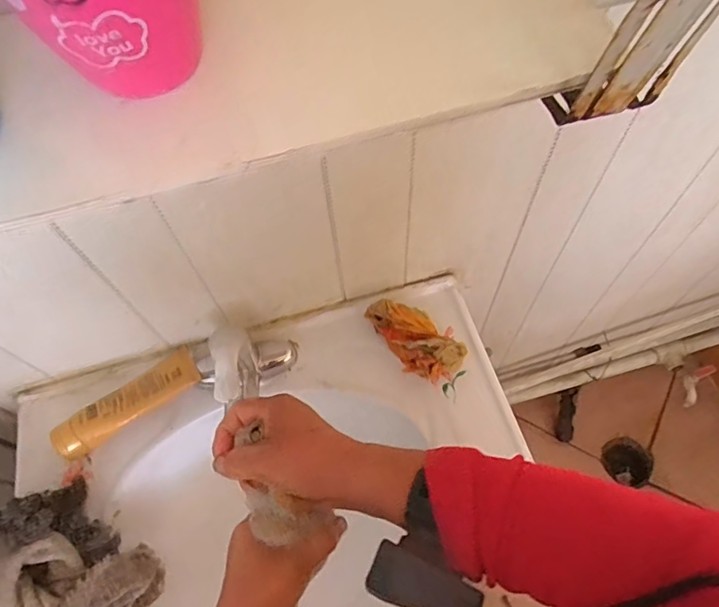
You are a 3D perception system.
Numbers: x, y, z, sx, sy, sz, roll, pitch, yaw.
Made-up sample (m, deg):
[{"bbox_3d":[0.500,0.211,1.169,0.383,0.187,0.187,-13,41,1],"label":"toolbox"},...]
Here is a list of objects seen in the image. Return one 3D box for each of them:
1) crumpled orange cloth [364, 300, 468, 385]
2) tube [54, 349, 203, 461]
[{"bbox_3d":[0.068,0.041,0.636,0.060,0.049,0.130,-39,66,-17],"label":"crumpled orange cloth"},{"bbox_3d":[-0.287,0.120,0.621,0.178,0.031,0.063,-33,65,-14],"label":"tube"}]

